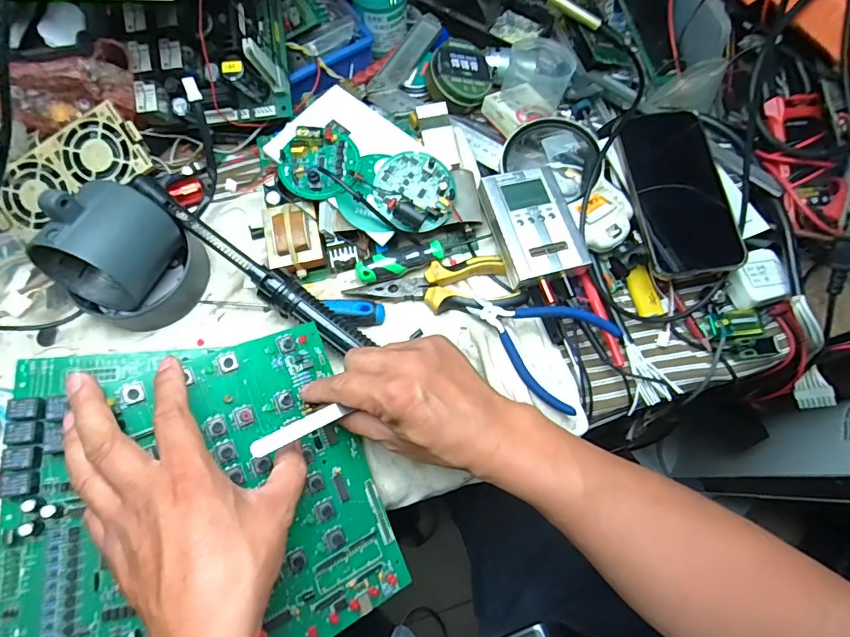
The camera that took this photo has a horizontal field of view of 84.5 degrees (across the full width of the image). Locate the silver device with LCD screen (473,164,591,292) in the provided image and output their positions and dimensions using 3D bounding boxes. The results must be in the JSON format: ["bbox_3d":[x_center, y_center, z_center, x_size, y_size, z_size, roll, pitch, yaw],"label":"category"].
[{"bbox_3d":[0.094,-0.083,0.418,0.069,0.030,0.098,-16,73,-7],"label":"silver device with LCD screen"}]

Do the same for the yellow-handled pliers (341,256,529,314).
[{"bbox_3d":[0.012,-0.025,0.410,0.150,0.022,0.050,-7,72,-5],"label":"yellow-handled pliers"}]

